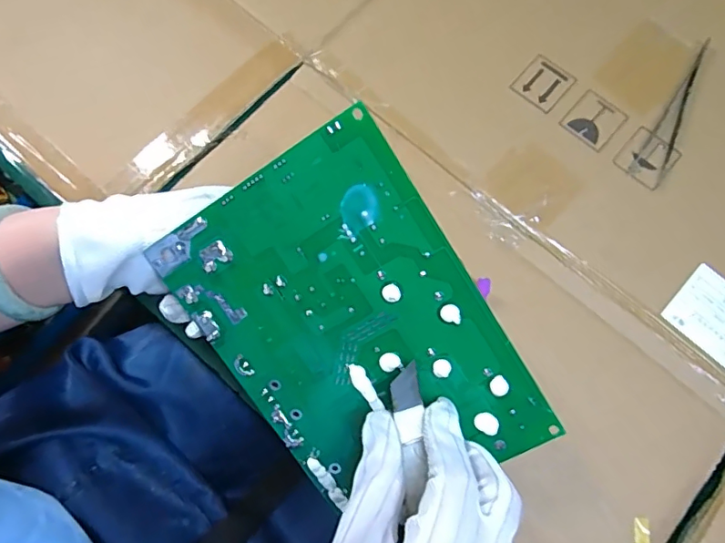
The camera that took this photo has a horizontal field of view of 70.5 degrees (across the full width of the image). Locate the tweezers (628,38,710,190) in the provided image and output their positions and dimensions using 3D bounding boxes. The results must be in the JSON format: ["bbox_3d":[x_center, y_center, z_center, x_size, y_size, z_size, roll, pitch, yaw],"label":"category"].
[{"bbox_3d":[0.241,-0.121,0.387,0.023,0.007,0.132,32,76,9],"label":"tweezers"}]

